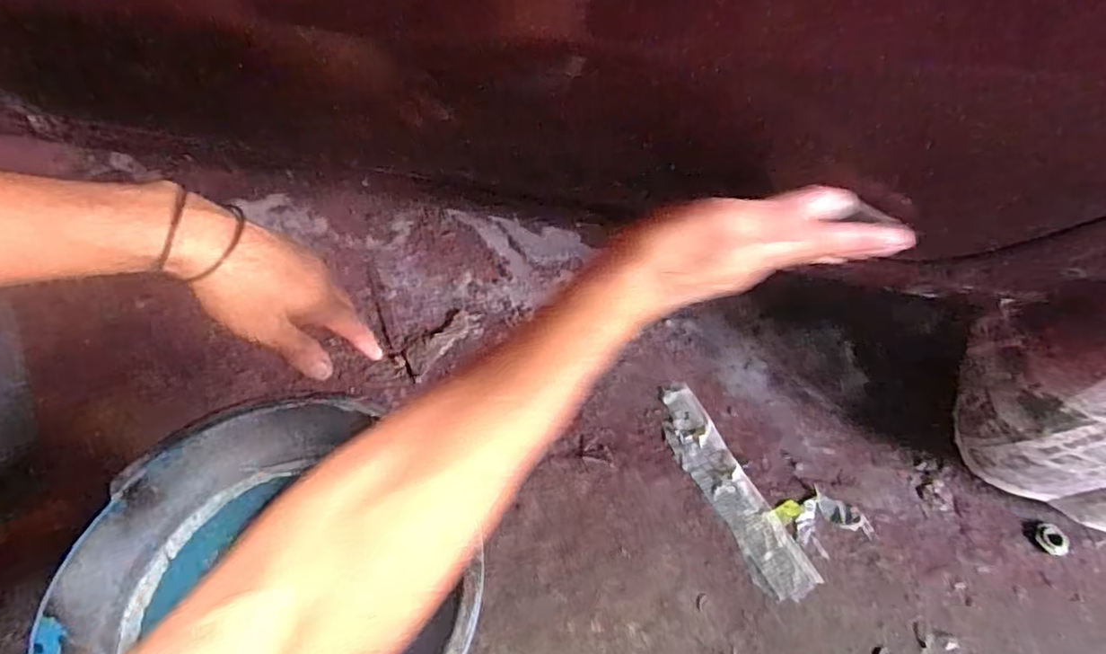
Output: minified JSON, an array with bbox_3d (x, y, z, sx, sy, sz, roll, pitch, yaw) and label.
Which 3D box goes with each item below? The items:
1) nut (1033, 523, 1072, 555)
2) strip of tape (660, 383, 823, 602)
[{"bbox_3d":[0.534,0.226,0.662,0.031,0.010,0.031,1,62,-1],"label":"nut"},{"bbox_3d":[0.192,0.176,0.692,0.059,0.004,0.256,-22,58,-14],"label":"strip of tape"}]

